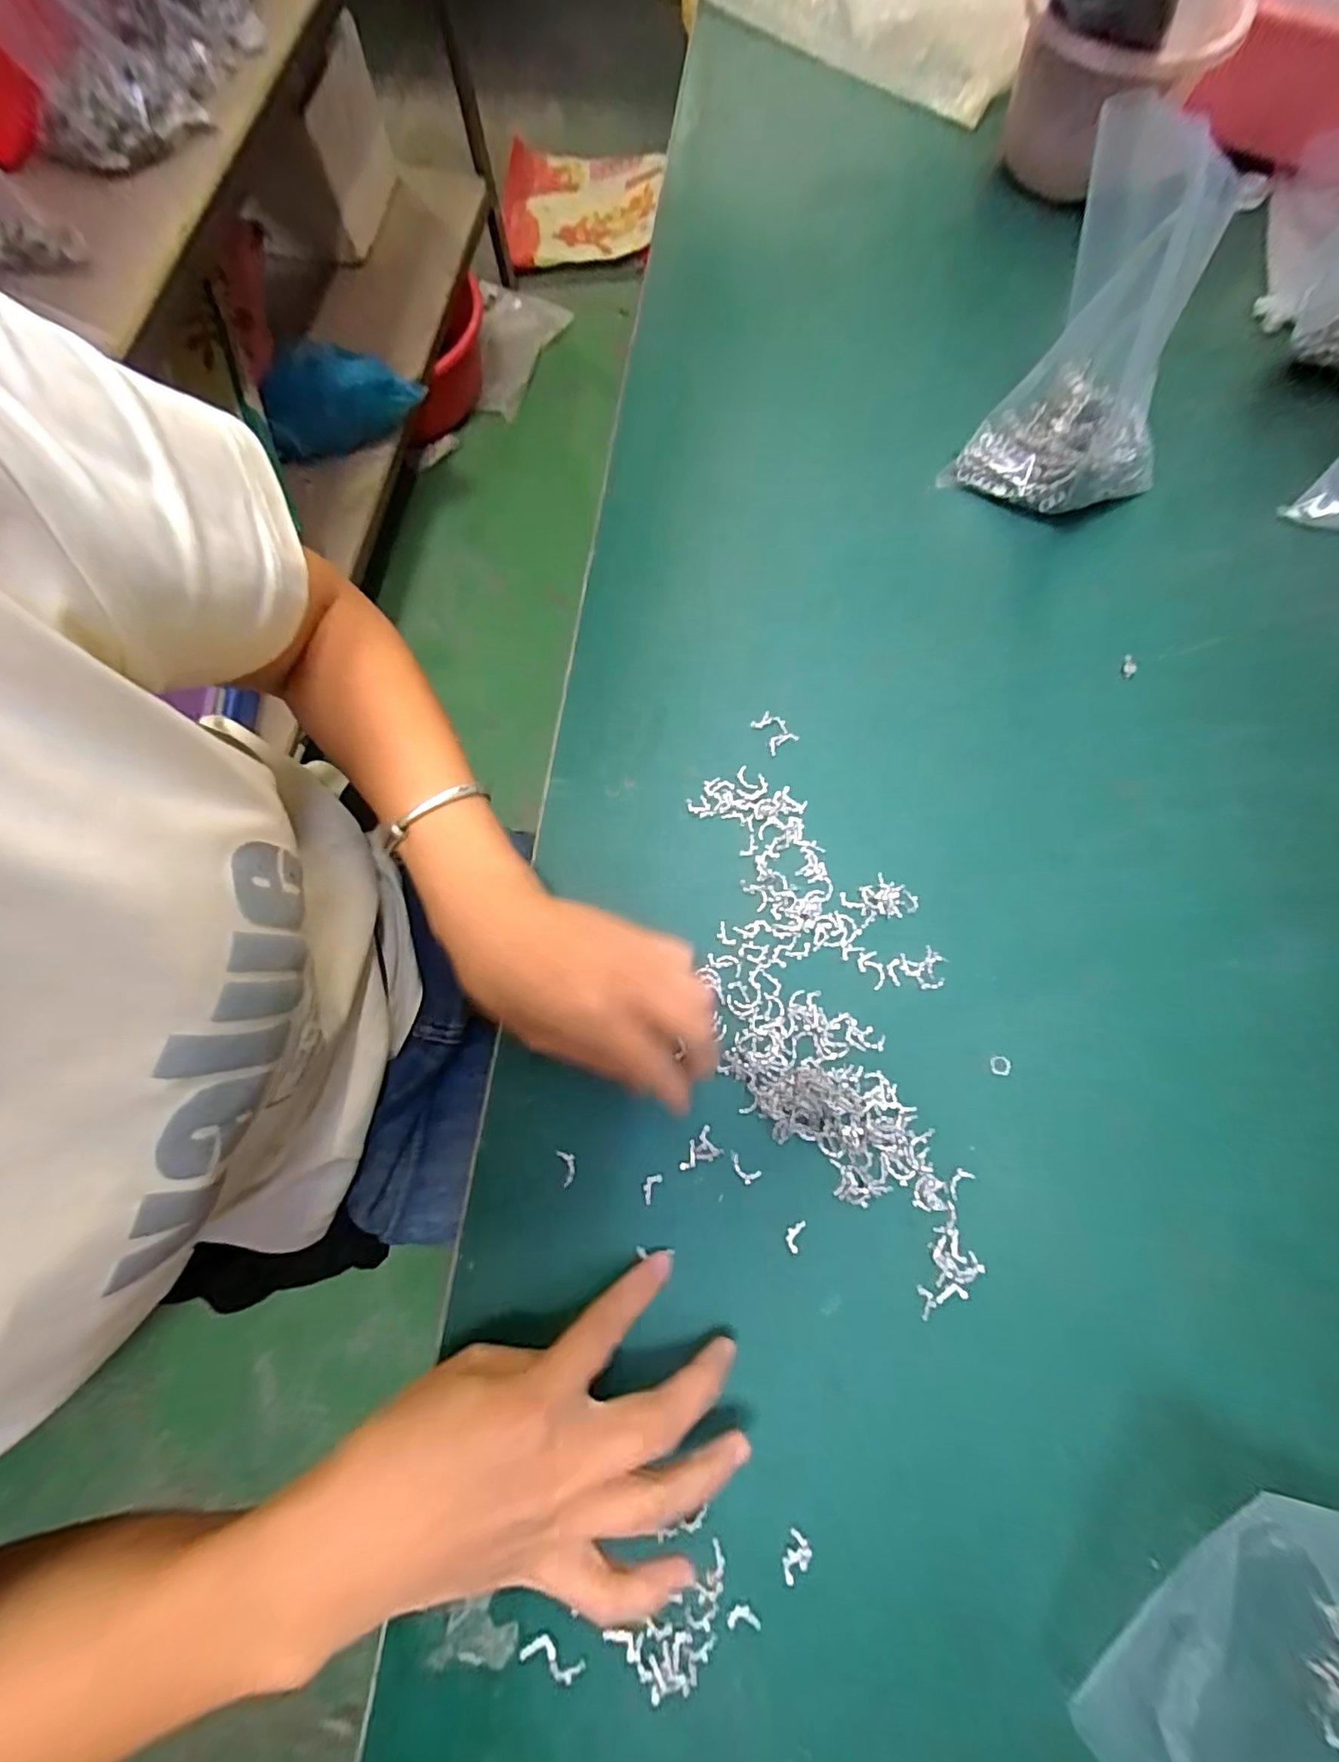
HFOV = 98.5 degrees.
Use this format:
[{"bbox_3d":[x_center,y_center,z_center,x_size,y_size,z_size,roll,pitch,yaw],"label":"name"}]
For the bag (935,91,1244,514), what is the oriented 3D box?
[{"bbox_3d":[0.247,-0.292,0.327,0.115,0.150,0.073,40,79,9],"label":"bag"}]

